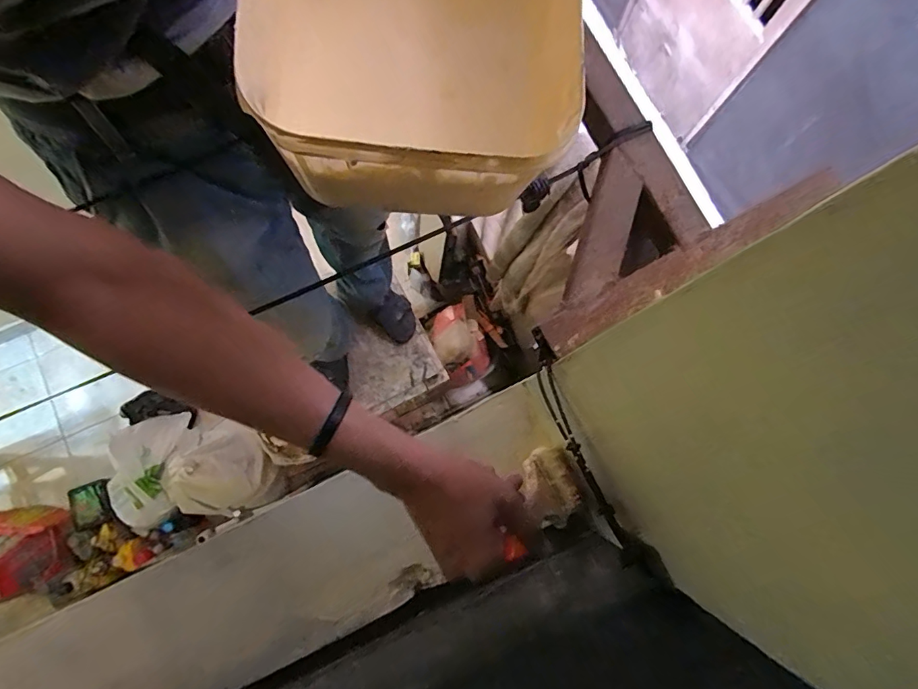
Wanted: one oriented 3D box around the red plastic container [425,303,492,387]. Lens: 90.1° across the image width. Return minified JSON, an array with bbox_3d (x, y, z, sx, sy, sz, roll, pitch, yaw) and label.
[{"bbox_3d":[0.008,0.012,1.791,0.187,0.173,0.315,-24,81,-6],"label":"red plastic container"}]

